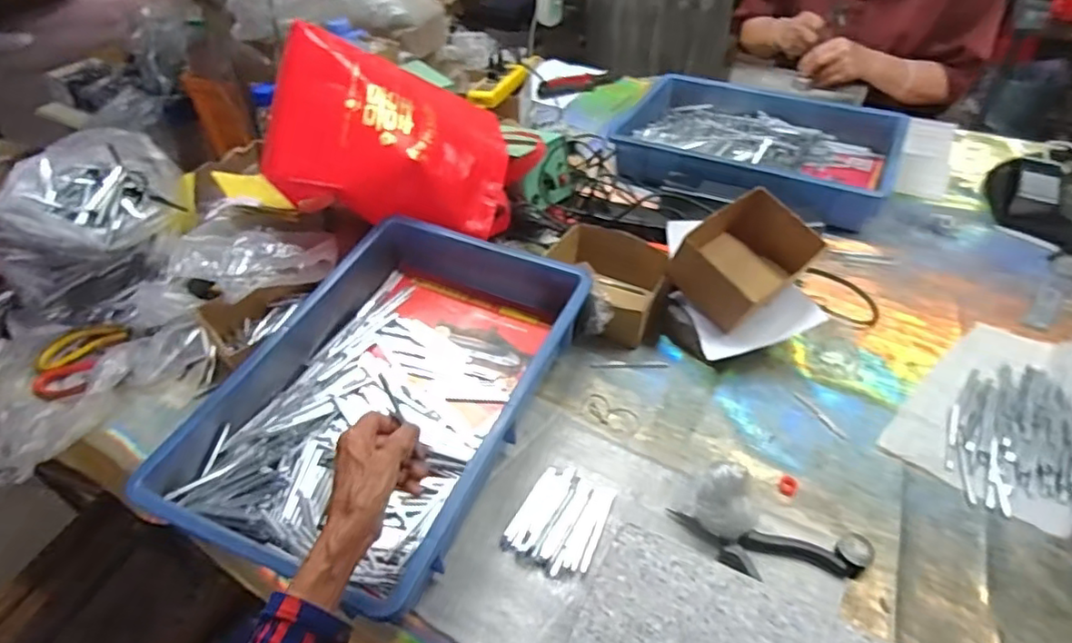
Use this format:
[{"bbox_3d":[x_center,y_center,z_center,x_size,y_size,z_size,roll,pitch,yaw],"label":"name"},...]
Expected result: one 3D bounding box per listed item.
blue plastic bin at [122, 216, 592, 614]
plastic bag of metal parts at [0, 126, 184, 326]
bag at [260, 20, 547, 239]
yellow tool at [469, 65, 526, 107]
[{"bbox_3d":[-0.149,0.069,0.659,0.292,0.086,0.431,18,47,18],"label":"blue plastic bin"},{"bbox_3d":[-0.579,-0.126,0.824,0.169,0.180,0.206,12,45,14],"label":"plastic bag of metal parts"},{"bbox_3d":[-0.184,-0.231,0.842,0.342,0.174,0.236,19,54,-25],"label":"bag"},{"bbox_3d":[-0.060,-0.459,1.177,0.038,0.033,0.207,20,48,22],"label":"yellow tool"}]

